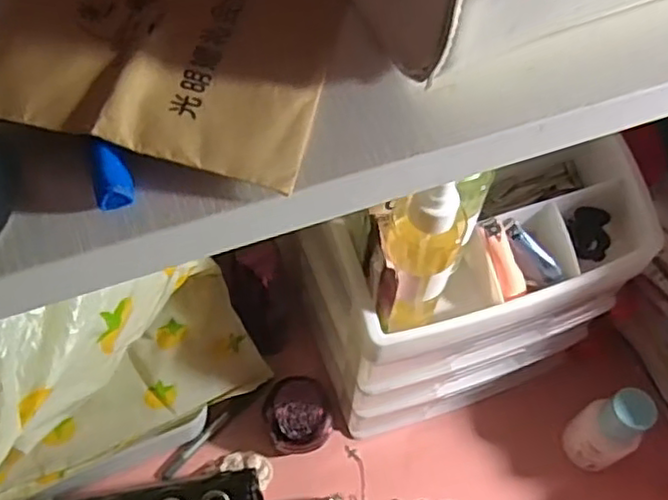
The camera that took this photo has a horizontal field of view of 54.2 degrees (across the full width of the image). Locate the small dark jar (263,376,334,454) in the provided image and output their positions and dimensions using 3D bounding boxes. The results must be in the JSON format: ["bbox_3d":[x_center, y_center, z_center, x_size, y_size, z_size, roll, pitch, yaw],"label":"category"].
[{"bbox_3d":[-0.033,0.153,0.598,0.058,0.067,0.055,1,59,-2],"label":"small dark jar"}]

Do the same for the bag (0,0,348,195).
[{"bbox_3d":[-0.048,-0.060,0.182,0.091,0.012,0.082,11,59,4],"label":"bag"}]

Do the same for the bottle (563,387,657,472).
[{"bbox_3d":[0.241,0.163,0.580,0.047,0.114,0.048,-23,63,-15],"label":"bottle"}]

